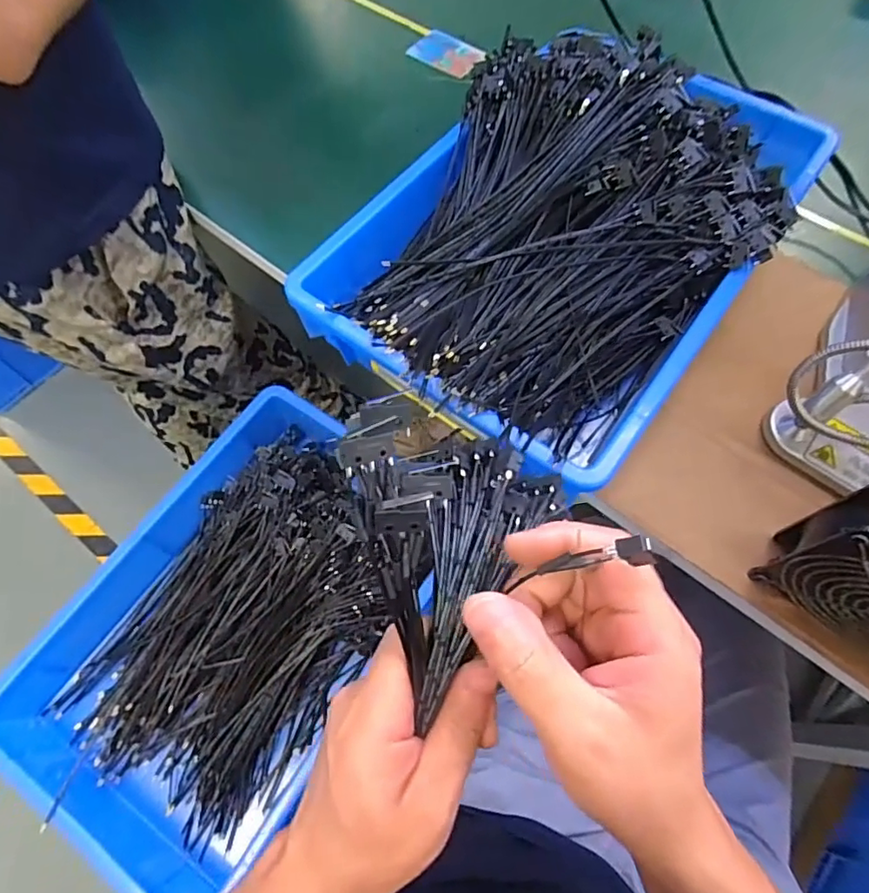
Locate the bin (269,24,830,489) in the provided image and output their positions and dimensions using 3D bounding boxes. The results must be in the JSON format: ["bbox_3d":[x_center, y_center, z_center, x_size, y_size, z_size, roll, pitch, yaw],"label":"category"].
[{"bbox_3d":[0.086,-0.156,0.447,0.288,0.156,0.322,36,70,15],"label":"bin"}]

